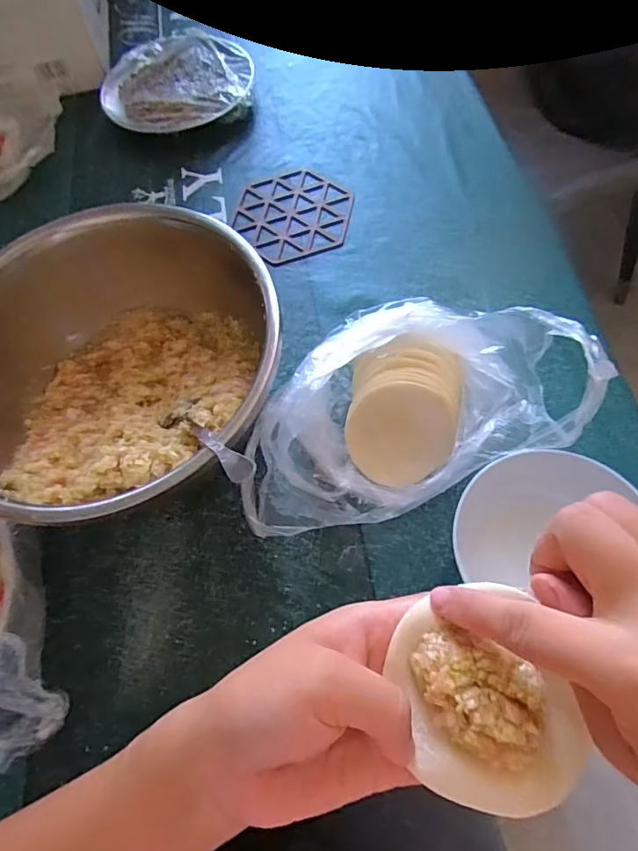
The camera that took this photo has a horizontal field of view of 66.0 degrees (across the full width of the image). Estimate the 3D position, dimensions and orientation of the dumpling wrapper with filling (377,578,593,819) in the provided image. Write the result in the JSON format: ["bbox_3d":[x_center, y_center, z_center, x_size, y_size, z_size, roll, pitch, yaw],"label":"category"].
[{"bbox_3d":[0.066,0.108,0.195,0.063,0.020,0.077,-13,63,-5],"label":"dumpling wrapper with filling"}]

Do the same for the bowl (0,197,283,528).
[{"bbox_3d":[-0.154,-0.043,0.385,0.244,0.108,0.254,-2,65,4],"label":"bowl"}]

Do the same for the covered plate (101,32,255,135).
[{"bbox_3d":[-0.176,-0.437,0.629,0.184,0.028,0.181,-2,65,4],"label":"covered plate"}]

